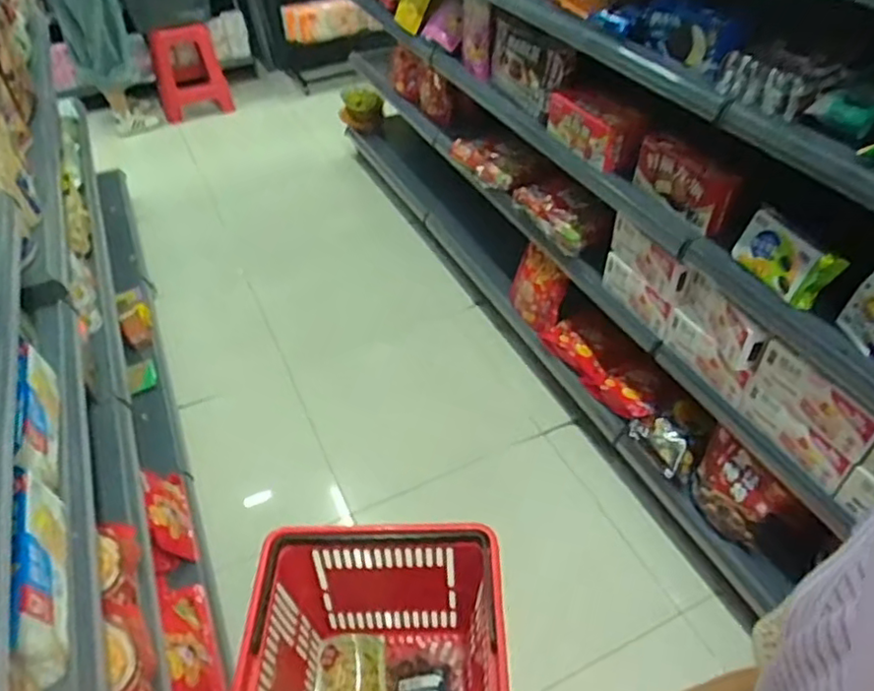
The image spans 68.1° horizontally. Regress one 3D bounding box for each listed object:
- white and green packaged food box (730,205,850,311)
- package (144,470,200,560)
[{"bbox_3d":[0.583,-0.149,1.090,0.050,0.109,0.170,-14,54,-36],"label":"white and green packaged food box"},{"bbox_3d":[-0.584,0.357,1.414,0.059,0.120,0.211,-17,46,-16],"label":"package"}]

